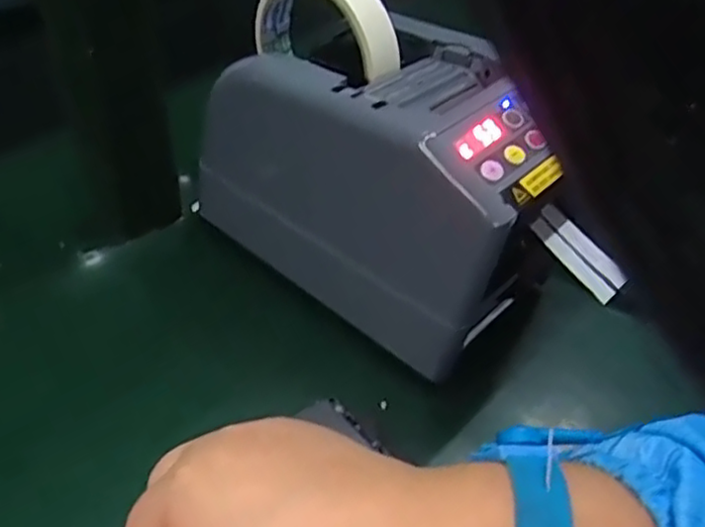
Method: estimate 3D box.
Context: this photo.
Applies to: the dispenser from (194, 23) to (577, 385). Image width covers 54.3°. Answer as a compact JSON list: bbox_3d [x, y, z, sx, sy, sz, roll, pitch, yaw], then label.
[{"bbox_3d":[0.020,-0.047,0.370,0.195,0.129,0.105,36,51,29],"label":"dispenser"}]

